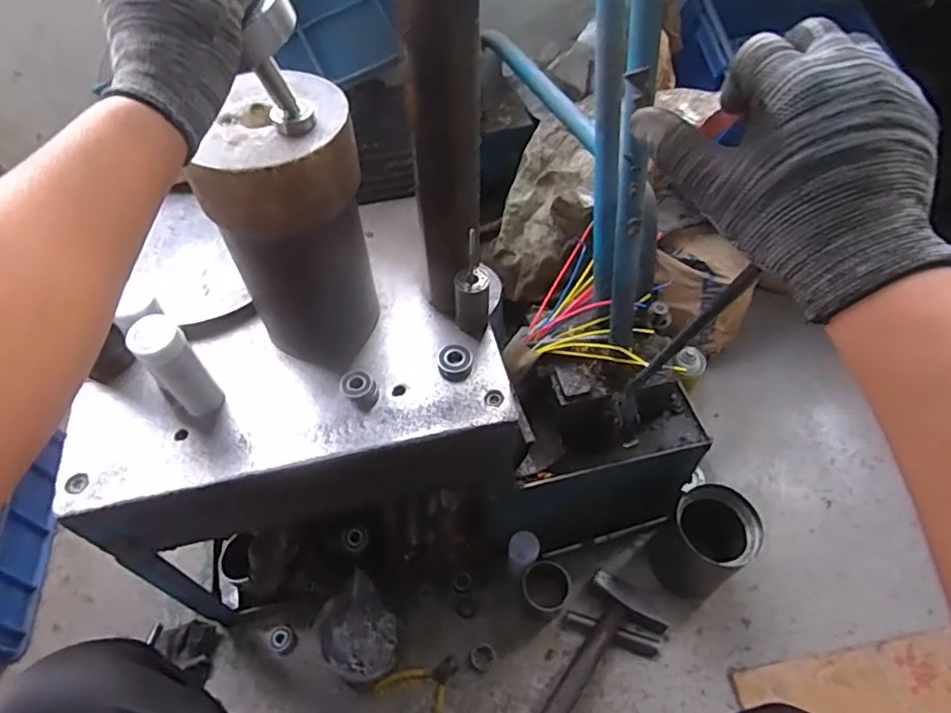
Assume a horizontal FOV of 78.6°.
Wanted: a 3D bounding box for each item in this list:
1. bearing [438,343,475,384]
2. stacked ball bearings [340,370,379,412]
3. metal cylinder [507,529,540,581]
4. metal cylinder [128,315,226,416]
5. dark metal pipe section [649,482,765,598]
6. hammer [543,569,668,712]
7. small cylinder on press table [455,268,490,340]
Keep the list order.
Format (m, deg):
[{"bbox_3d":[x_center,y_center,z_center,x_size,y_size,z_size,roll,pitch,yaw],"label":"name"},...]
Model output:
[{"bbox_3d":[-0.022,0.005,0.645,0.037,0.017,0.044,11,55,8],"label":"bearing"},{"bbox_3d":[-0.122,0.034,0.614,0.037,0.026,0.030,21,57,15],"label":"stacked ball bearings"},{"bbox_3d":[0.071,0.313,0.897,0.047,0.105,0.053,15,55,11],"label":"metal cylinder"},{"bbox_3d":[-0.291,0.013,0.568,0.045,0.136,0.041,37,62,24],"label":"metal cylinder"},{"bbox_3d":[0.350,0.290,0.899,0.113,0.176,0.120,-26,58,-17],"label":"dark metal pipe section"},{"bbox_3d":[0.167,0.449,0.842,0.124,0.047,0.287,33,46,22],"label":"hammer"},{"bbox_3d":[-0.004,-0.061,0.657,0.039,0.077,0.038,6,54,5],"label":"small cylinder on press table"}]

